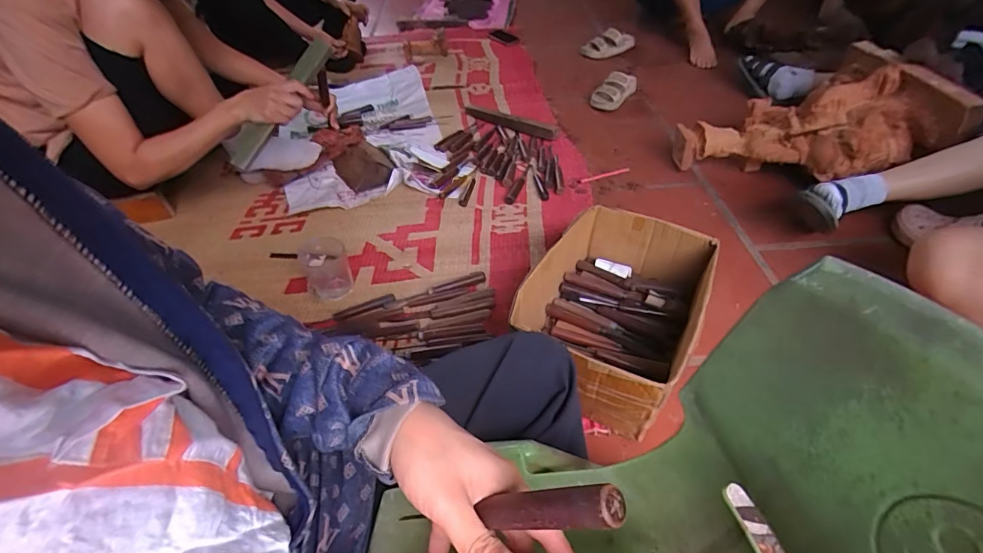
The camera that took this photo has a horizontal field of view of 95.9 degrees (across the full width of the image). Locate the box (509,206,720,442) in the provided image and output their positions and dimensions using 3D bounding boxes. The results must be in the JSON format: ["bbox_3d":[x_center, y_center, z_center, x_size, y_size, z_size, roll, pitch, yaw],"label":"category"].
[{"bbox_3d":[0.199,0.052,0.725,0.242,0.146,0.315,23,51,25],"label":"box"}]

